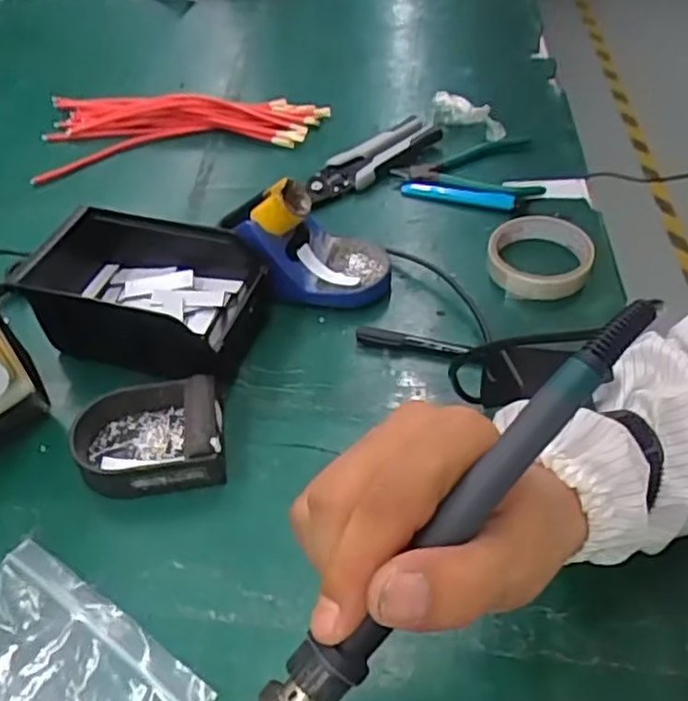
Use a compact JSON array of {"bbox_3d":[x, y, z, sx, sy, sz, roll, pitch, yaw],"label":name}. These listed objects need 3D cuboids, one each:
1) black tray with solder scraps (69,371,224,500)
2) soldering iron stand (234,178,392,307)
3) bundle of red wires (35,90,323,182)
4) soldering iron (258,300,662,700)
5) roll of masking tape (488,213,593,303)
[{"bbox_3d":[-0.138,0.059,0.478,0.106,0.037,0.074,-7,47,-4],"label":"black tray with solder scraps"},{"bbox_3d":[-0.019,-0.091,0.578,0.113,0.089,0.074,5,47,7],"label":"soldering iron stand"},{"bbox_3d":[-0.179,-0.265,0.785,0.316,0.039,0.136,-8,47,-5],"label":"bundle of red wires"},{"bbox_3d":[0.022,0.068,0.219,0.018,0.016,0.238,38,81,30],"label":"soldering iron"},{"bbox_3d":[0.170,-0.084,0.603,0.084,0.023,0.094,1,47,3],"label":"roll of masking tape"}]

